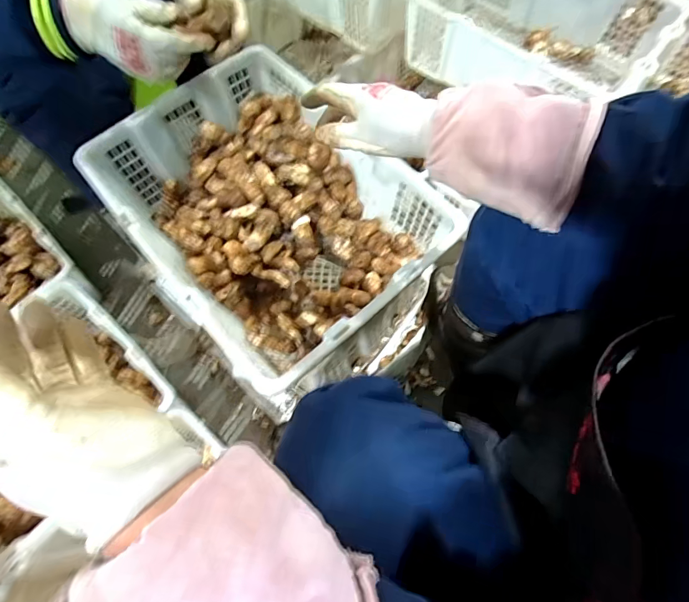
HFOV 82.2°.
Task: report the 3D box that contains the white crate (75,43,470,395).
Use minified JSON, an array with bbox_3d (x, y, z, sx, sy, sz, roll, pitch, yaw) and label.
[{"bbox_3d":[-0.121,-0.134,0.624,0.350,0.170,0.477,-41,75,-15],"label":"white crate"}]

